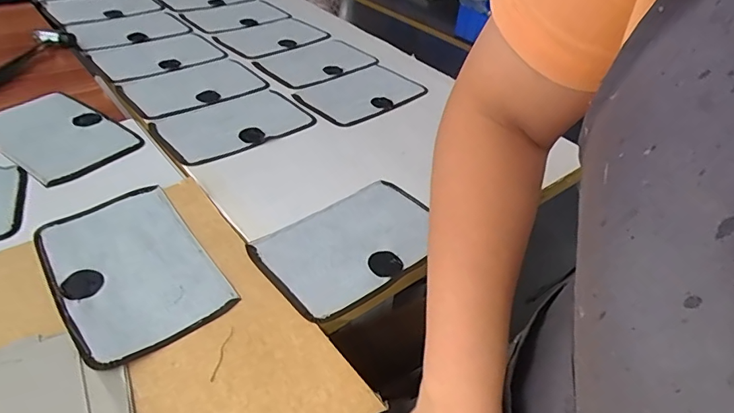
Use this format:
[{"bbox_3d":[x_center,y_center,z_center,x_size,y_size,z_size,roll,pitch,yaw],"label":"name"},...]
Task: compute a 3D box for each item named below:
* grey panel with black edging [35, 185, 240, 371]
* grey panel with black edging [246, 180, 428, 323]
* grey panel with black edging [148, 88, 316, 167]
[{"bbox_3d":[-0.251,0.059,0.495,0.140,0.009,0.223,-25,49,-31],"label":"grey panel with black edging"},{"bbox_3d":[-0.014,0.039,0.547,0.216,0.007,0.134,-28,51,-34],"label":"grey panel with black edging"},{"bbox_3d":[-0.211,-0.135,0.734,0.221,0.010,0.151,-27,50,-33],"label":"grey panel with black edging"}]

